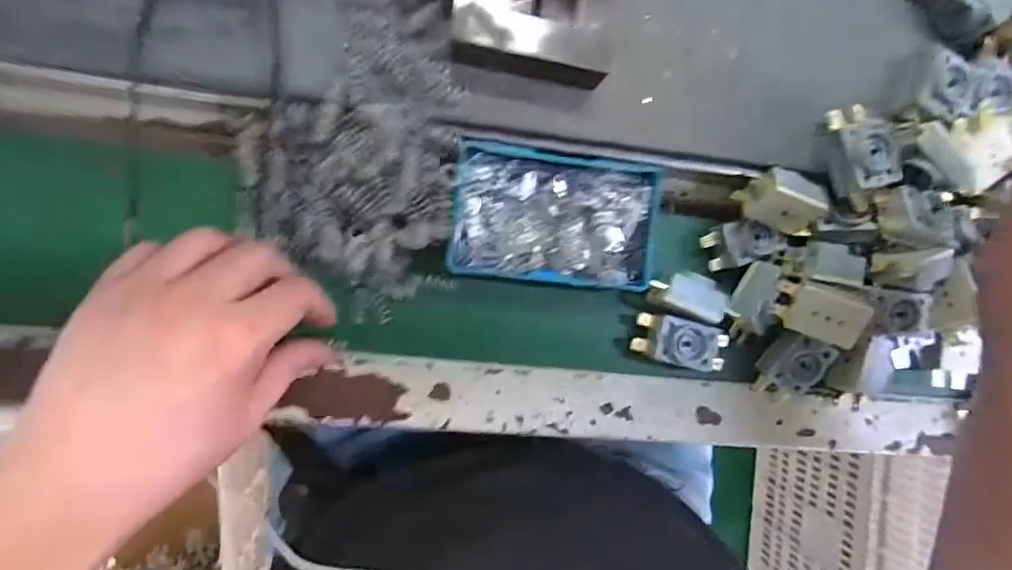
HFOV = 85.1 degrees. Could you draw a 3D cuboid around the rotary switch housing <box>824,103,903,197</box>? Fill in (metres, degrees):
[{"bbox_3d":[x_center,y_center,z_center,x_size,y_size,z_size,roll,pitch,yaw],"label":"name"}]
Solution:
[{"bbox_3d":[0.199,-0.077,0.310,0.030,0.019,0.047,-15,92,-10],"label":"rotary switch housing"}]

